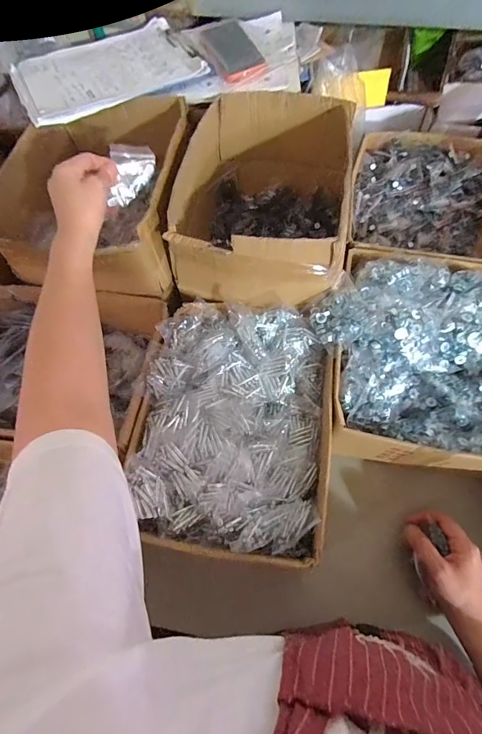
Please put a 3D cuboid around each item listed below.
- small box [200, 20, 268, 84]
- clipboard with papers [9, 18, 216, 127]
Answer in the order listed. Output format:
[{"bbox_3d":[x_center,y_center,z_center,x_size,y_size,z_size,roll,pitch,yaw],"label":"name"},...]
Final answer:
[{"bbox_3d":[-0.013,-0.548,0.642,0.082,0.016,0.146,-17,70,-7],"label":"small box"},{"bbox_3d":[-0.235,-0.520,0.648,0.300,0.016,0.221,-27,65,-11],"label":"clipboard with papers"}]

